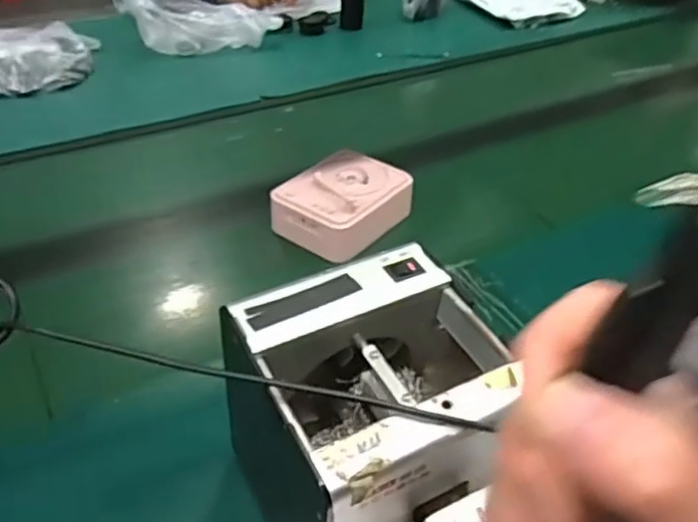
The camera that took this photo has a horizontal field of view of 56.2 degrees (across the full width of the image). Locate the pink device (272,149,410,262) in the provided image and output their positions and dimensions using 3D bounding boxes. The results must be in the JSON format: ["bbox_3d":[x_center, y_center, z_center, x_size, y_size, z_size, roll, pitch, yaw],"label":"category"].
[{"bbox_3d":[-0.005,-0.060,0.658,0.097,0.045,0.124,27,45,27],"label":"pink device"}]

